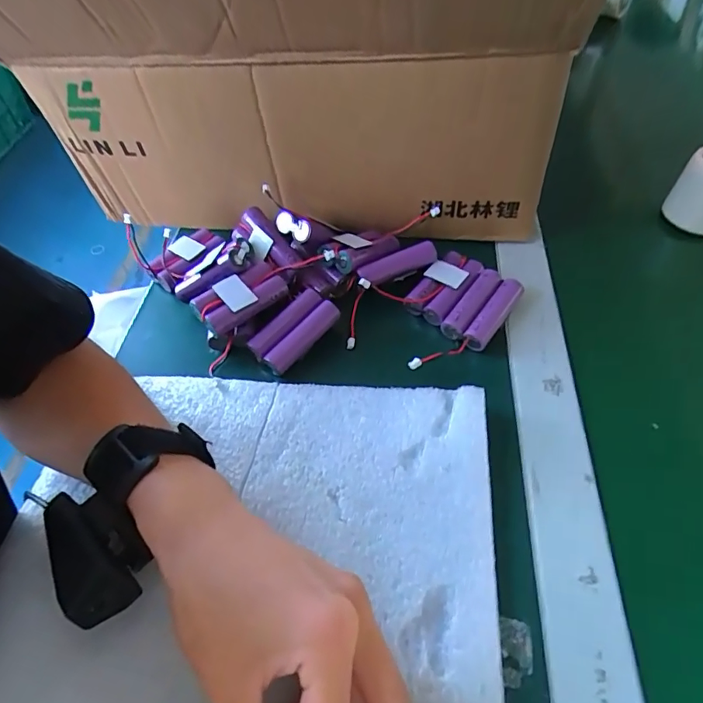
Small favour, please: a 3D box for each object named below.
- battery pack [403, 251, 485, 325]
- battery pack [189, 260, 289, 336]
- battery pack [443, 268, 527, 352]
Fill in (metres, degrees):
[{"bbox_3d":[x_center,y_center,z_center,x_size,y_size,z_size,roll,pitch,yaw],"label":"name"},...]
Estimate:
[{"bbox_3d":[0.073,-0.050,0.386,0.036,0.022,0.065,28,59,24],"label":"battery pack"},{"bbox_3d":[-0.083,-0.039,0.367,0.066,0.025,0.034,-38,59,-23],"label":"battery pack"},{"bbox_3d":[0.100,-0.033,0.369,0.035,0.019,0.065,28,59,23],"label":"battery pack"}]

